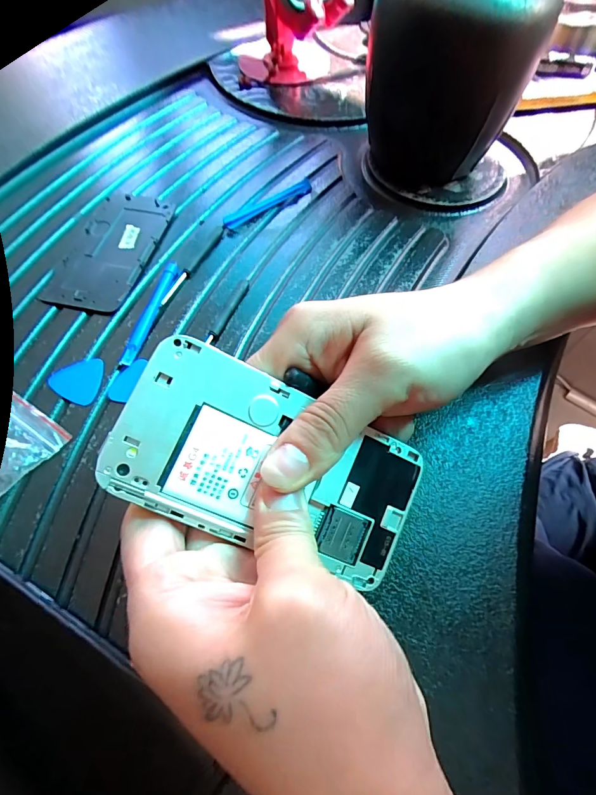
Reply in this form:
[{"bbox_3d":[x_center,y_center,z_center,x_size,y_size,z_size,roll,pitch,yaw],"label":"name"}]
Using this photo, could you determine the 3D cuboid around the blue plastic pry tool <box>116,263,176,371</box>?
[{"bbox_3d":[-0.098,-0.056,0.258,0.009,0.006,0.086,12,62,5],"label":"blue plastic pry tool"}]

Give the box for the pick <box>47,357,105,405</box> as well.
[{"bbox_3d":[-0.133,-0.012,0.236,0.030,0.004,0.031,8,62,3],"label":"pick"}]

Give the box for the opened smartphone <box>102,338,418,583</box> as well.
[{"bbox_3d":[-0.008,0.026,0.151,0.116,0.004,0.060,25,80,-14],"label":"opened smartphone"}]

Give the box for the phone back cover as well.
[{"bbox_3d":[-0.137,-0.111,0.289,0.061,0.004,0.115,11,62,4],"label":"phone back cover"}]

